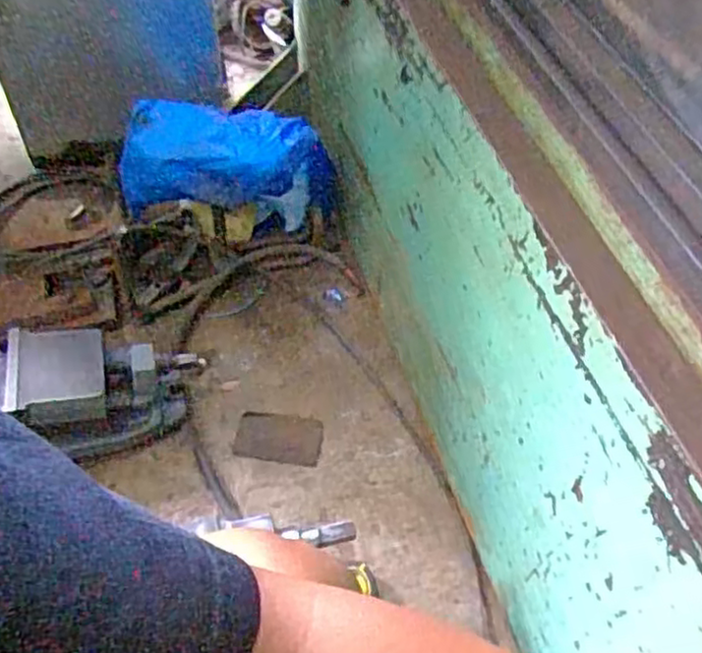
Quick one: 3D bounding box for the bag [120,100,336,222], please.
[{"bbox_3d":[-0.194,-0.236,1.083,0.328,0.182,0.082,2,54,-2],"label":"bag"}]

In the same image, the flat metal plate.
[{"bbox_3d":[-0.103,0.159,1.014,0.119,0.006,0.073,7,54,4],"label":"flat metal plate"}]

